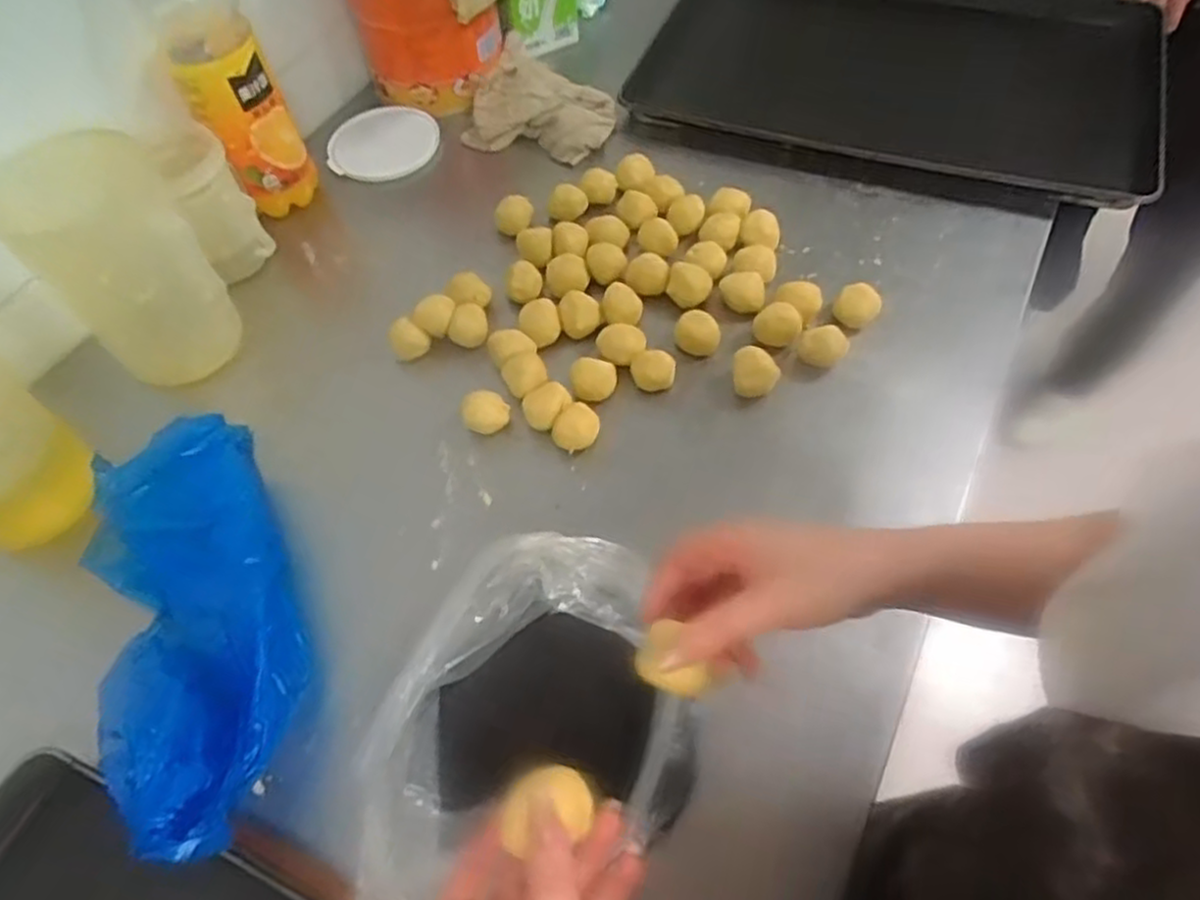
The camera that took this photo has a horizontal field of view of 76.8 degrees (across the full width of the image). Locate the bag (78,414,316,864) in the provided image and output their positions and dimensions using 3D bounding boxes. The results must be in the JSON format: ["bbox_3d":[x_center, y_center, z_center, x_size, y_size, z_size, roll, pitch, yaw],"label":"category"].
[{"bbox_3d":[-0.306,0.122,0.571,0.139,0.105,0.366,-25,58,-13],"label":"bag"}]

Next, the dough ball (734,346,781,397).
[{"bbox_3d":[0.142,-0.070,0.690,0.040,0.032,0.036,-1,56,3],"label":"dough ball"}]

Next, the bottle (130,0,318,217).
[{"bbox_3d":[-0.380,-0.390,0.755,0.097,0.307,0.094,-24,58,-12],"label":"bottle"}]

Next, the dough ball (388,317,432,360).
[{"bbox_3d":[-0.185,-0.110,0.730,0.035,0.027,0.035,-2,56,3],"label":"dough ball"}]

